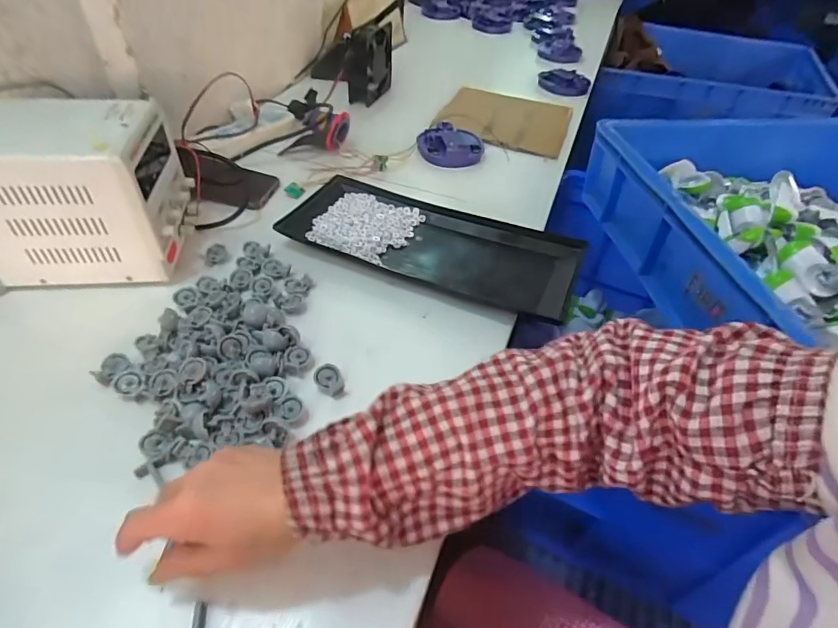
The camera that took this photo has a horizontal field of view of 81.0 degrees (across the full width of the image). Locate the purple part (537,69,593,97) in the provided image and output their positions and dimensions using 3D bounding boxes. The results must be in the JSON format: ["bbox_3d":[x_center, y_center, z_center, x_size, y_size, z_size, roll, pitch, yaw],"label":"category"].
[{"bbox_3d":[0.309,-0.489,1.048,0.108,0.039,0.054,7,45,1],"label":"purple part"}]

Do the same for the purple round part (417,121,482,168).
[{"bbox_3d":[0.051,-0.274,0.793,0.104,0.030,0.079,8,45,2],"label":"purple round part"}]

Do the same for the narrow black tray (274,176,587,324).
[{"bbox_3d":[0.016,-0.086,0.606,0.348,0.024,0.148,17,46,11],"label":"narrow black tray"}]

